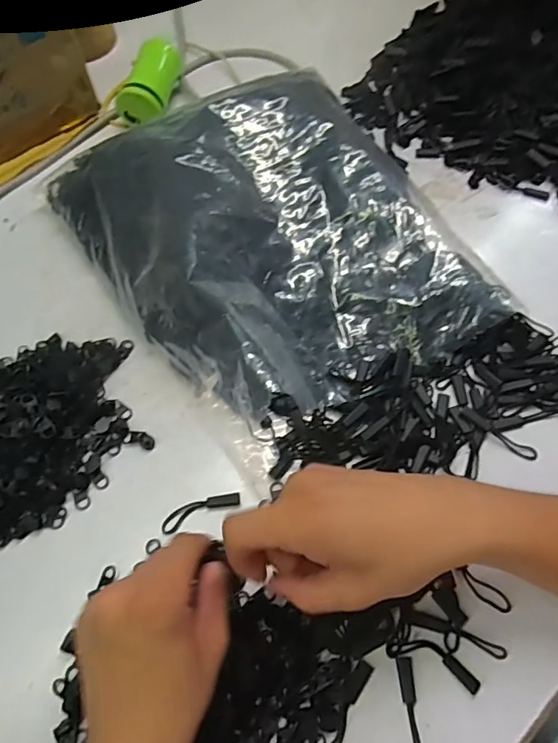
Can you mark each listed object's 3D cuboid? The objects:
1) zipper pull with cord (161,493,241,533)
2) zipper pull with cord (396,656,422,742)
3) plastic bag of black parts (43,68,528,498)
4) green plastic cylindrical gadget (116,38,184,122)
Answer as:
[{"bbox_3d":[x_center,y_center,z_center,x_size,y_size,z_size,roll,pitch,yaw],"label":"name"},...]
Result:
[{"bbox_3d":[-0.056,0.099,0.356,0.057,0.004,0.014,-19,64,-10],"label":"zipper pull with cord"},{"bbox_3d":[0.079,0.203,0.294,0.009,0.008,0.059,-4,63,-2],"label":"zipper pull with cord"},{"bbox_3d":[-0.011,-0.120,0.411,0.257,0.079,0.340,-33,67,-16],"label":"plastic bag of black parts"},{"bbox_3d":[-0.137,-0.309,0.529,0.049,0.037,0.089,5,65,4],"label":"green plastic cylindrical gadget"}]

